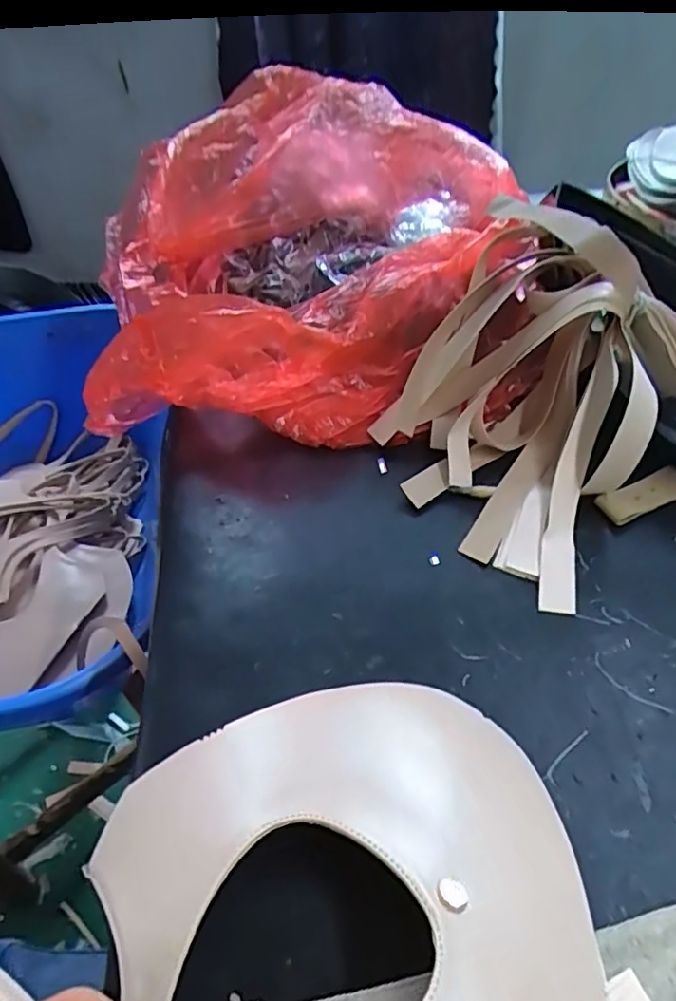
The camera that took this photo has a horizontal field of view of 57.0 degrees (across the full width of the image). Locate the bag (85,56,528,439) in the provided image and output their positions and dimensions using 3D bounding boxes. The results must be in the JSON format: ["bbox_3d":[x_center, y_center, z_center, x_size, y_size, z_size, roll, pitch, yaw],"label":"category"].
[{"bbox_3d":[-0.033,-0.197,0.480,0.314,0.154,0.316,-7,46,-4],"label":"bag"}]

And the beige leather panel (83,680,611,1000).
[{"bbox_3d":[0.013,0.134,0.211,0.160,0.045,0.168,-24,47,-21],"label":"beige leather panel"}]

